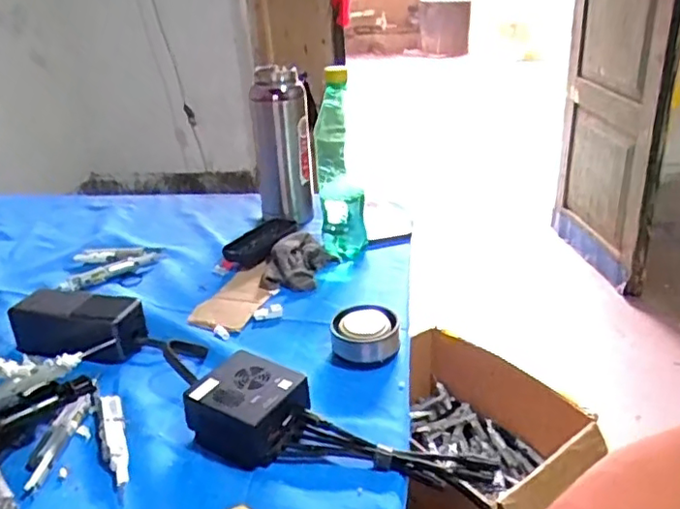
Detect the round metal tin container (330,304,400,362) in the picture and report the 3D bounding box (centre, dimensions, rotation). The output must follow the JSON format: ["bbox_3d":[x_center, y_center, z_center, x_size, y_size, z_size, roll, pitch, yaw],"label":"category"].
[{"bbox_3d":[0.025,0.080,0.607,0.064,0.039,0.063,-2,26,1],"label":"round metal tin container"}]

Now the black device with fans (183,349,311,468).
[{"bbox_3d":[-0.076,0.126,0.506,0.083,0.050,0.073,14,31,31],"label":"black device with fans"}]

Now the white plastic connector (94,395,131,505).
[{"bbox_3d":[-0.186,0.151,0.505,0.023,0.015,0.122,-14,29,-22],"label":"white plastic connector"}]

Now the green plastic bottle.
[{"bbox_3d":[-0.001,-0.110,0.769,0.055,0.239,0.059,-6,27,-4],"label":"green plastic bottle"}]

